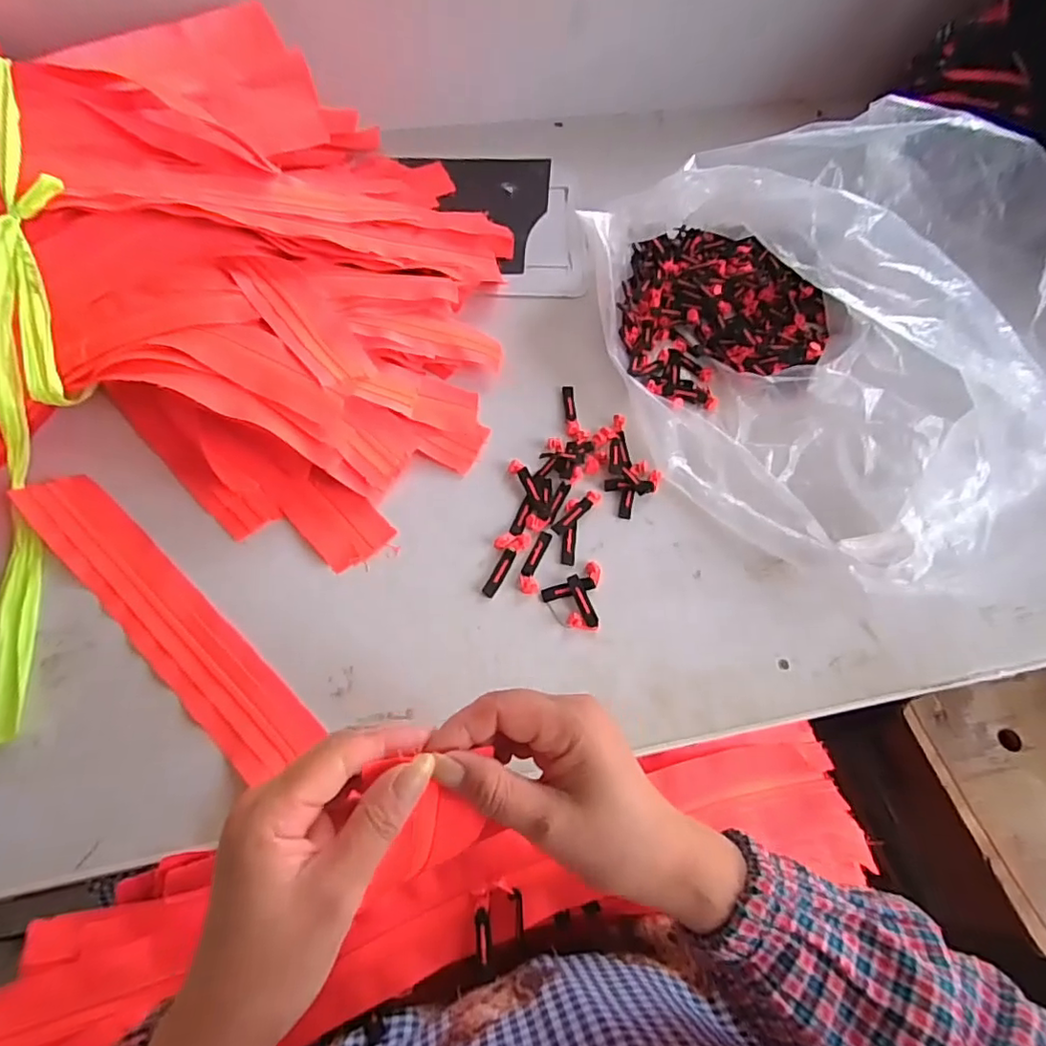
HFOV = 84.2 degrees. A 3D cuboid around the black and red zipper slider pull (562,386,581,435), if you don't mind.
[{"bbox_3d":[0.048,-0.115,0.588,0.013,0.007,0.062,-2,61,-4],"label":"black and red zipper slider pull"}]

